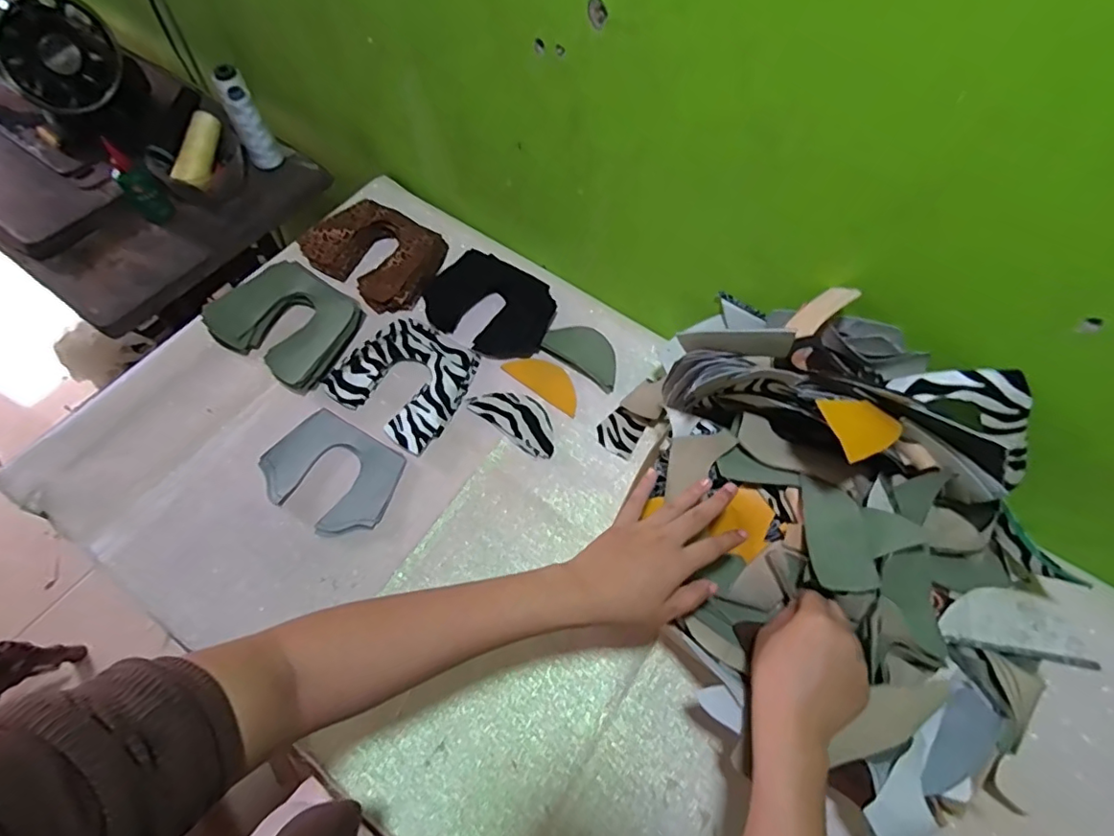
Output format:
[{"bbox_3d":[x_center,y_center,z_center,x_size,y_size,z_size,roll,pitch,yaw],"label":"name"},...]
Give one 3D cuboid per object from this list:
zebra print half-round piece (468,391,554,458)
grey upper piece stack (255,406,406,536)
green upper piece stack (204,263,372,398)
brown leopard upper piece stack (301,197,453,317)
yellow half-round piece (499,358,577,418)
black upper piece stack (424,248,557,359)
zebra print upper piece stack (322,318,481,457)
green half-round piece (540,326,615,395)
[{"bbox_3d":[-0.046,-0.001,0.665,0.116,0.004,0.057,35,70,16],"label":"zebra print half-round piece"},{"bbox_3d":[-0.255,0.062,0.630,0.155,0.009,0.115,28,68,13],"label":"grey upper piece stack"},{"bbox_3d":[-0.340,-0.124,0.705,0.168,0.036,0.138,30,68,14],"label":"green upper piece stack"},{"bbox_3d":[-0.251,-0.233,0.764,0.173,0.035,0.136,29,68,14],"label":"brown leopard upper piece stack"},{"bbox_3d":[-0.012,-0.047,0.700,0.106,0.006,0.046,35,70,16],"label":"yellow half-round piece"},{"bbox_3d":[-0.091,-0.152,0.735,0.174,0.019,0.125,27,68,13],"label":"black upper piece stack"},{"bbox_3d":[-0.183,-0.051,0.684,0.153,0.017,0.146,31,69,15],"label":"zebra print upper piece stack"},{"bbox_3d":[0.038,-0.085,0.704,0.108,0.010,0.063,33,69,15],"label":"green half-round piece"}]

